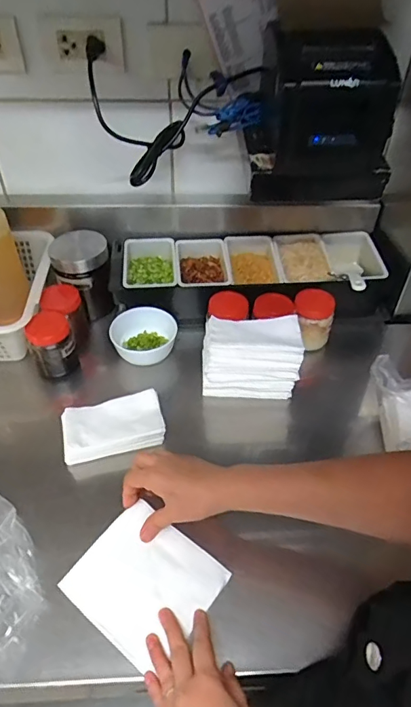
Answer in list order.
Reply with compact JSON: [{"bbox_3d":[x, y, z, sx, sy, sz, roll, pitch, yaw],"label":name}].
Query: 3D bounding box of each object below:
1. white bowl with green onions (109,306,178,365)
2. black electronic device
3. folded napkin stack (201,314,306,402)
[{"bbox_3d":[-0.101,-0.027,0.759,0.110,0.046,0.093,-3,46,-5],"label":"white bowl with green onions"},{"bbox_3d":[0.152,-0.318,0.632,0.179,0.187,0.168,-2,46,-4],"label":"black electronic device"},{"bbox_3d":[0.066,0.005,0.686,0.137,0.104,0.077,2,46,0],"label":"folded napkin stack"}]

